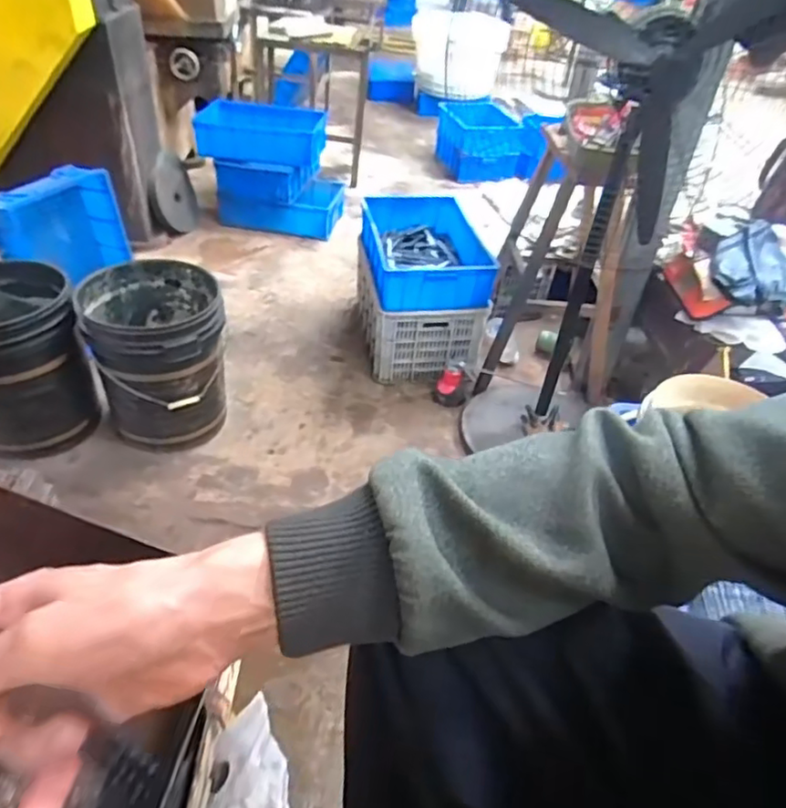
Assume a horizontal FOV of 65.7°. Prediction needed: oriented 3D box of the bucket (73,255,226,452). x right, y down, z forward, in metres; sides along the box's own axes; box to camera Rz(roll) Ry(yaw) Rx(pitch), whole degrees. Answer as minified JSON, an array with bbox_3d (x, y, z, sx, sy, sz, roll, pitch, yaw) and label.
[{"bbox_3d":[-0.639,-0.114,1.689,0.341,0.418,0.361,-8,42,-16],"label":"bucket"}]

